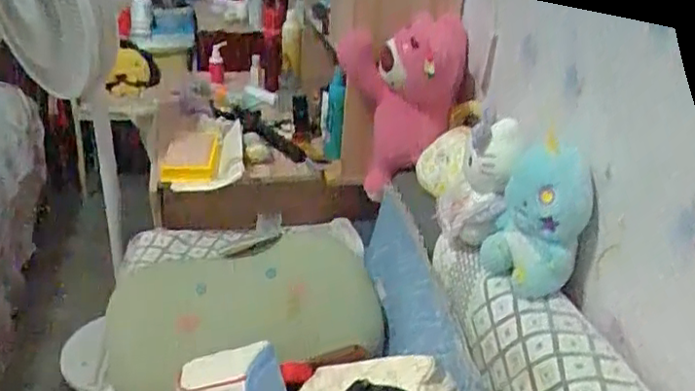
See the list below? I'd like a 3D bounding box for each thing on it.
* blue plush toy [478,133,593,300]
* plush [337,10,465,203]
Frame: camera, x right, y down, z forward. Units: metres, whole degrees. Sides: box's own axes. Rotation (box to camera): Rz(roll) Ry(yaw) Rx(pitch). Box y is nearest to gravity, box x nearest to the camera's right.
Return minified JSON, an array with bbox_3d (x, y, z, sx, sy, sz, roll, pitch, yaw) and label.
[{"bbox_3d":[0.273,0.028,0.914,0.088,0.198,0.122,-8,30,-25],"label":"blue plush toy"},{"bbox_3d":[0.098,-0.168,1.284,0.222,0.376,0.123,12,27,12],"label":"plush"}]

